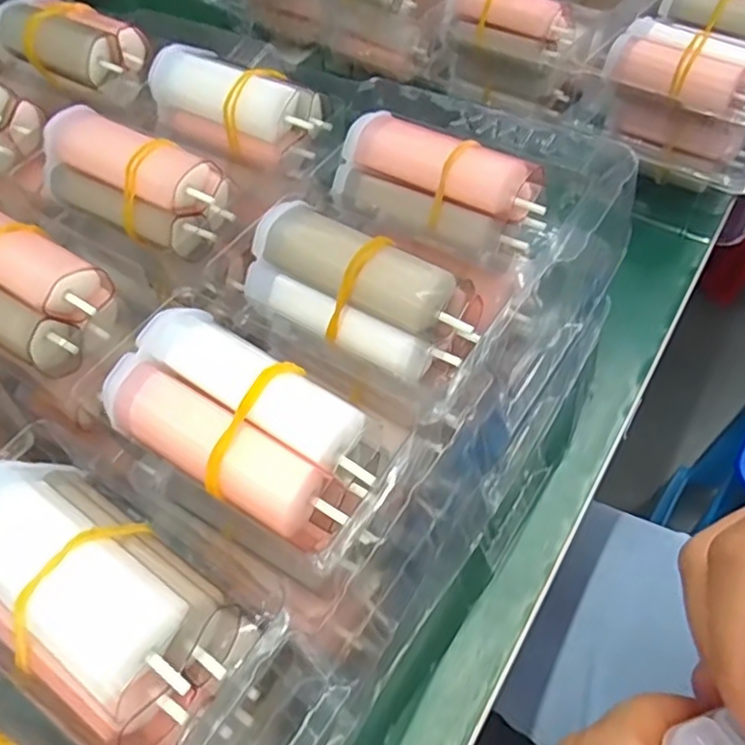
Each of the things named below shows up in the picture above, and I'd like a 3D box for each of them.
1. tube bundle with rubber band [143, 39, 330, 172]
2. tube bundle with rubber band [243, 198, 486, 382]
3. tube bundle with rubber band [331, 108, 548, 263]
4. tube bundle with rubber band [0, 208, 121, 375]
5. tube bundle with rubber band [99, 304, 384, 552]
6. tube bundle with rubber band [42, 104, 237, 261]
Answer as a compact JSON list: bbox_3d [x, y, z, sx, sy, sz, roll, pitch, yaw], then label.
[{"bbox_3d":[-0.052,-0.103,0.247,0.064,0.029,0.026,27,60,23],"label":"tube bundle with rubber band"},{"bbox_3d":[-0.004,-0.024,0.188,0.070,0.021,0.028,25,59,22],"label":"tube bundle with rubber band"},{"bbox_3d":[0.022,-0.060,0.216,0.068,0.021,0.033,28,97,22],"label":"tube bundle with rubber band"},{"bbox_3d":[-0.113,-0.027,0.202,0.064,0.029,0.034,25,59,23],"label":"tube bundle with rubber band"},{"bbox_3d":[-0.032,0.012,0.162,0.067,0.020,0.035,26,60,23],"label":"tube bundle with rubber band"},{"bbox_3d":[-0.082,-0.066,0.223,0.072,0.026,0.025,24,59,22],"label":"tube bundle with rubber band"}]

